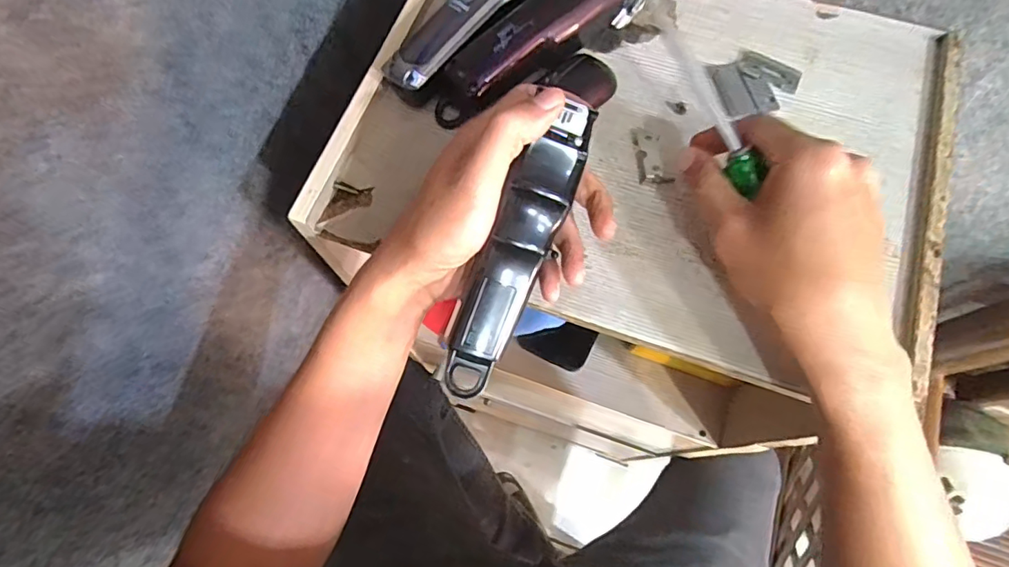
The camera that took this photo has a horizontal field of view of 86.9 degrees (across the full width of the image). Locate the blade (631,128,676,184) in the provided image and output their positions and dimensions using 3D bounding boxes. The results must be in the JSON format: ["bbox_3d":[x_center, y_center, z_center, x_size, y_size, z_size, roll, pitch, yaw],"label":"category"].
[{"bbox_3d":[0.101,-0.089,0.364,0.021,0.009,0.043,-4,69,-1],"label":"blade"}]

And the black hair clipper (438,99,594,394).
[{"bbox_3d":[0.007,-0.017,0.305,0.031,0.030,0.169,25,99,10],"label":"black hair clipper"}]

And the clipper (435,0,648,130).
[{"bbox_3d":[0.024,-0.173,0.379,0.171,0.044,0.042,-36,73,-12],"label":"clipper"}]

